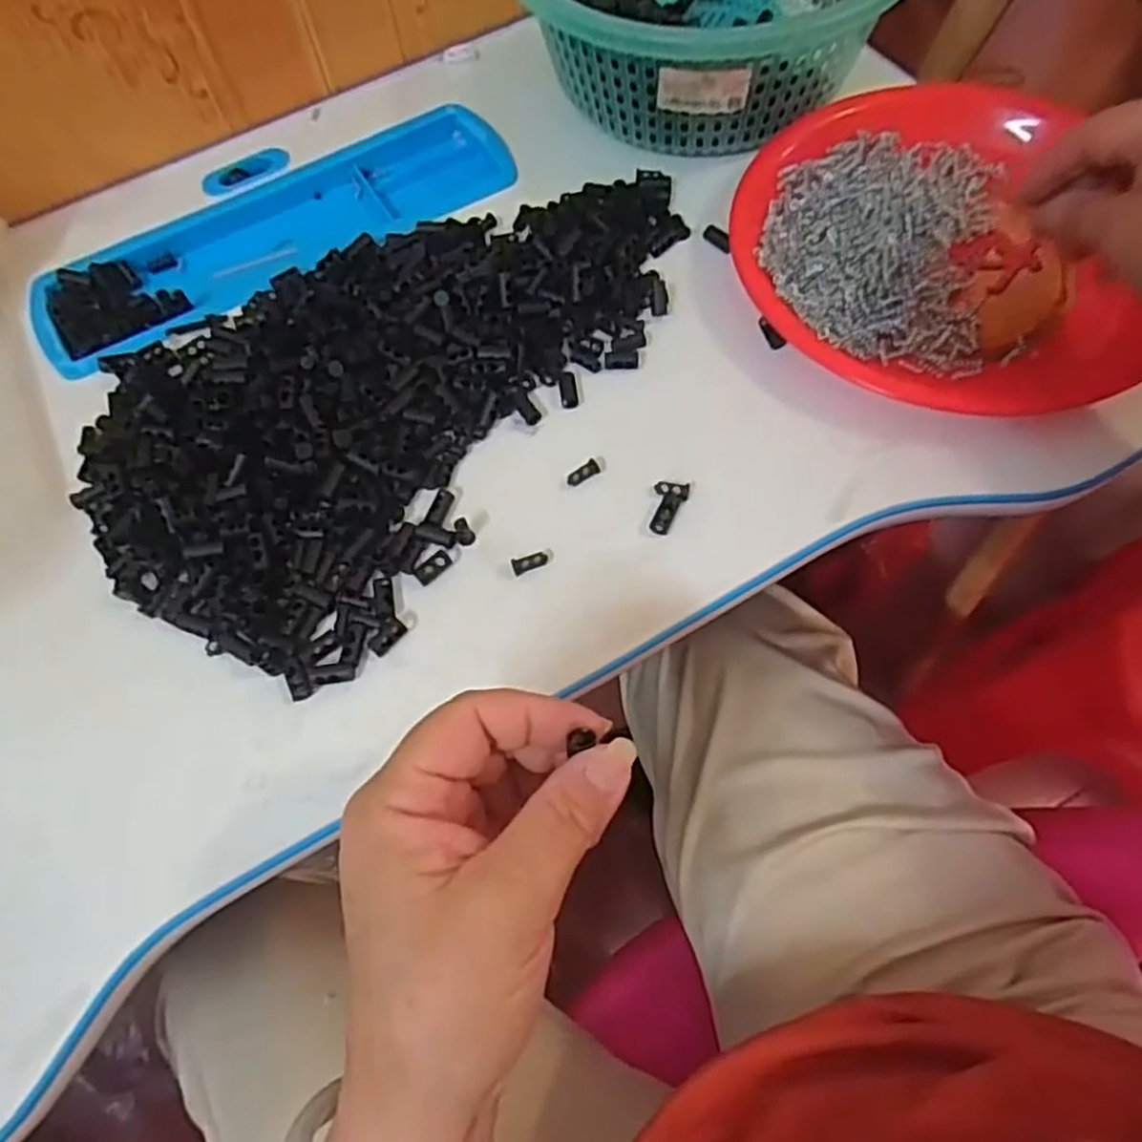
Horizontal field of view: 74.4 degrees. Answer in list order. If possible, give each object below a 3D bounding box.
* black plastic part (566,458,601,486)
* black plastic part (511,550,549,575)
[{"bbox_3d":[0.006,-0.048,0.367,0.017,0.006,0.006,-30,67,-11],"label":"black plastic part"},{"bbox_3d":[-0.019,-0.004,0.349,0.017,0.005,0.006,-22,66,-7],"label":"black plastic part"}]

